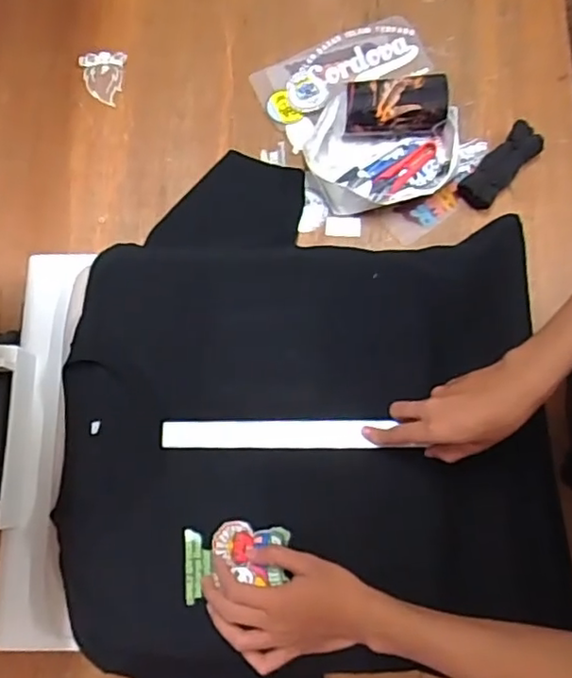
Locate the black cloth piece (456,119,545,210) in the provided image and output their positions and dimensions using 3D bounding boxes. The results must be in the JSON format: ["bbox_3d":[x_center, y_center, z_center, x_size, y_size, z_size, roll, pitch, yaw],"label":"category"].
[{"bbox_3d":[0.282,-0.227,0.804,0.046,0.028,0.135,42,80,9],"label":"black cloth piece"}]

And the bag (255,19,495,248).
[{"bbox_3d":[0.112,-0.287,0.804,0.258,0.063,0.303,-19,77,-5],"label":"bag"}]

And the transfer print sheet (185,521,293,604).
[{"bbox_3d":[-0.049,0.216,0.603,0.105,0.007,0.066,-8,76,-2],"label":"transfer print sheet"}]

